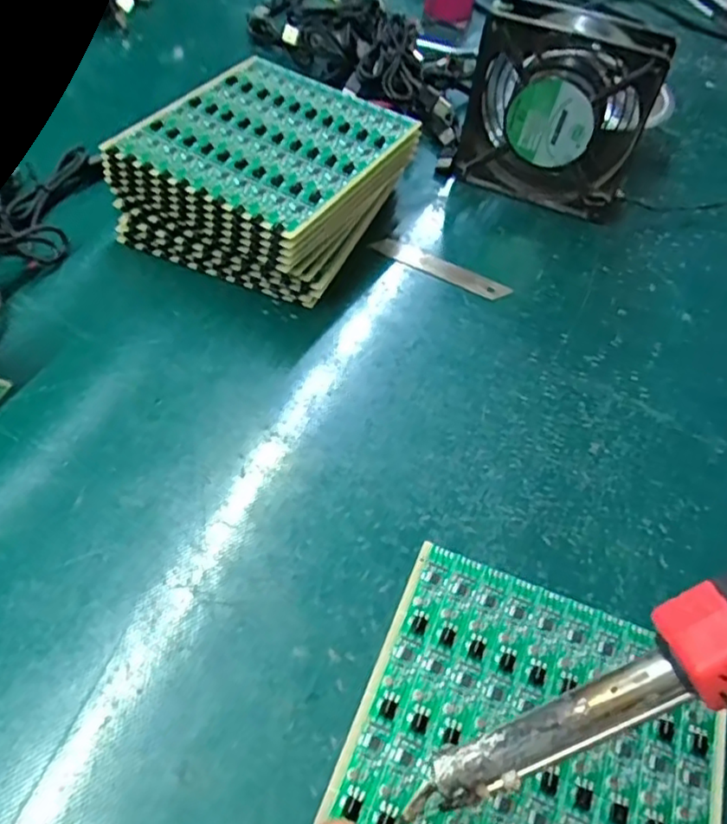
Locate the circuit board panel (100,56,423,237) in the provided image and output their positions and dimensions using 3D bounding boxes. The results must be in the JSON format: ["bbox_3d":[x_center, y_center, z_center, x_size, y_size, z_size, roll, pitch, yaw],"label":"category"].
[{"bbox_3d":[-0.060,-0.178,0.409,0.140,0.007,0.150,31,55,16],"label":"circuit board panel"}]

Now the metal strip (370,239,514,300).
[{"bbox_3d":[0.051,-0.099,0.433,0.097,0.004,0.020,27,55,15],"label":"metal strip"}]

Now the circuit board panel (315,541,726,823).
[{"bbox_3d":[0.066,0.142,0.250,0.140,0.004,0.151,20,53,10],"label":"circuit board panel"}]

